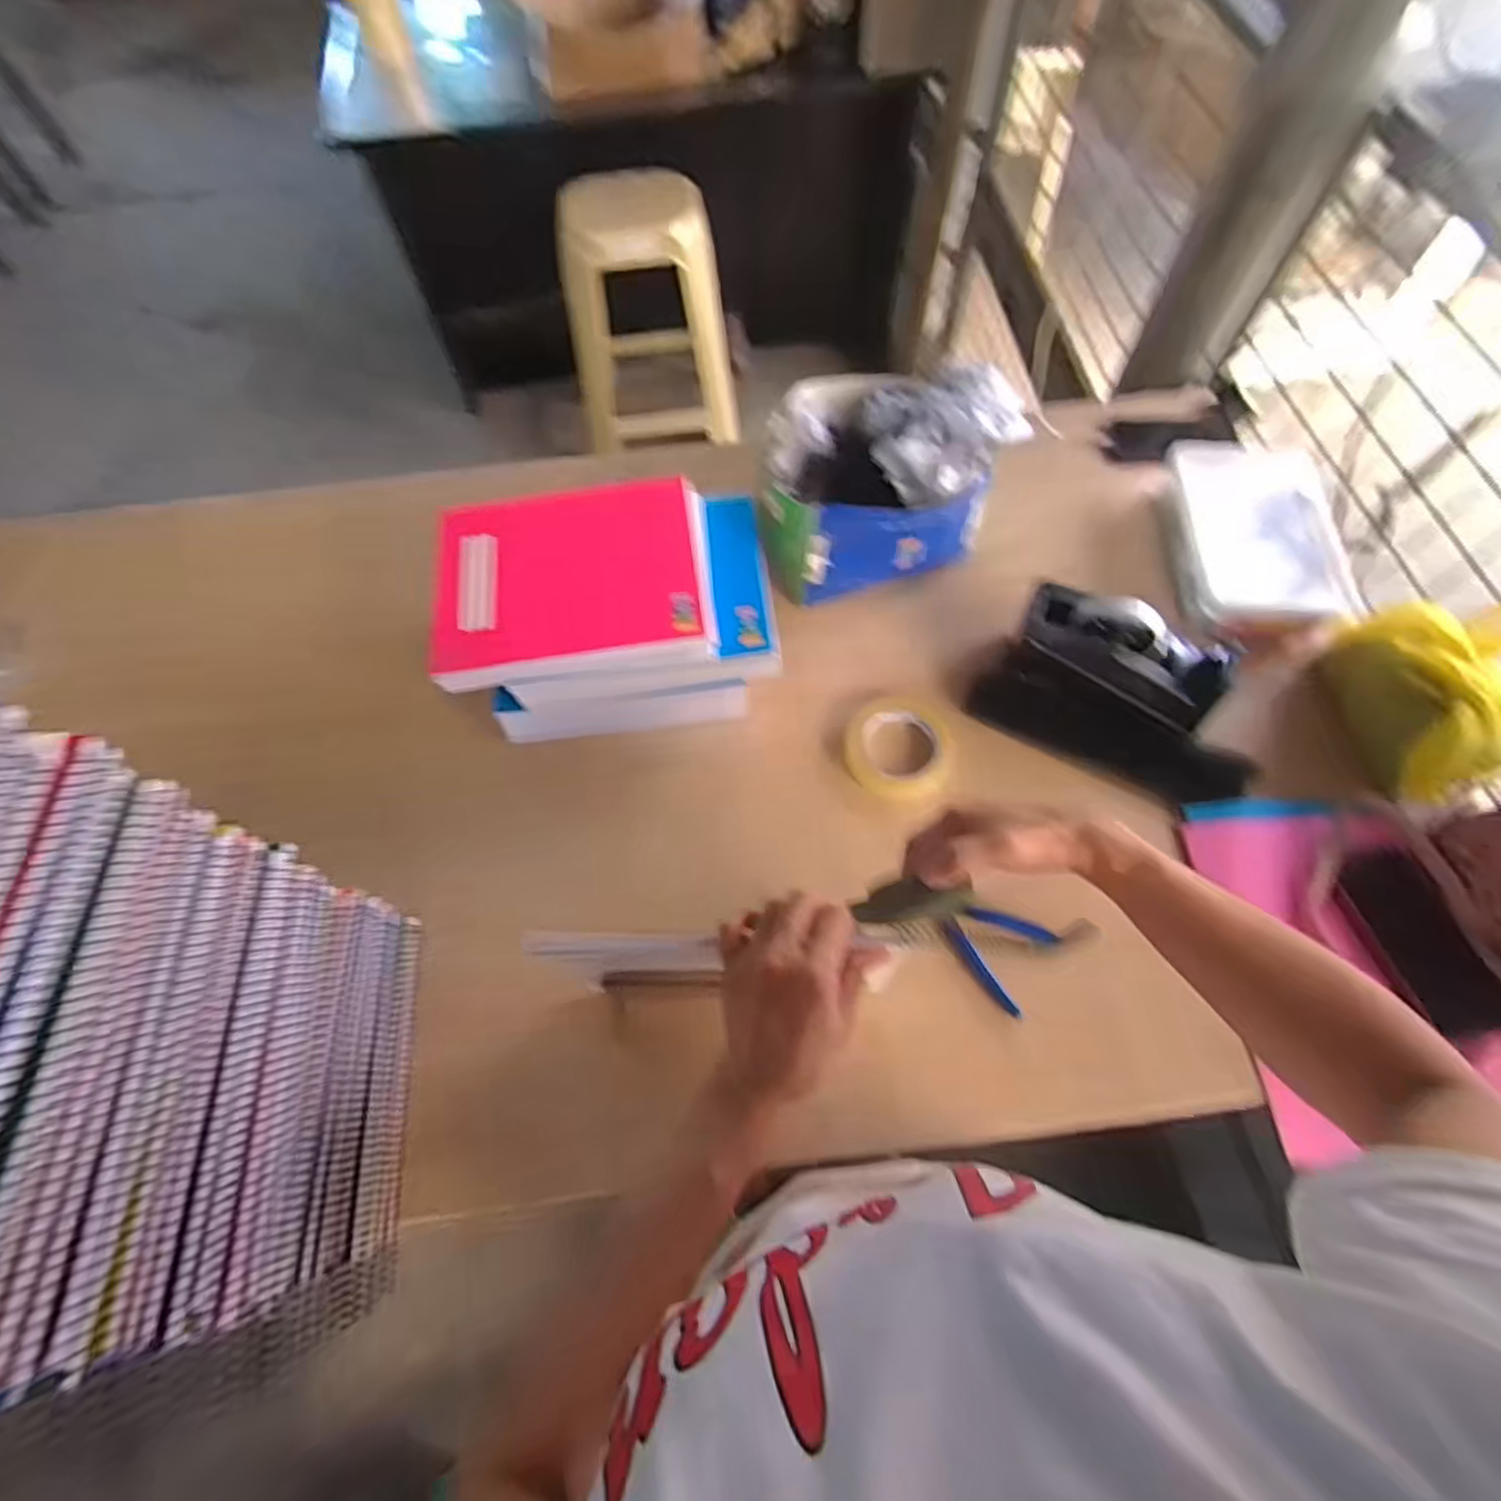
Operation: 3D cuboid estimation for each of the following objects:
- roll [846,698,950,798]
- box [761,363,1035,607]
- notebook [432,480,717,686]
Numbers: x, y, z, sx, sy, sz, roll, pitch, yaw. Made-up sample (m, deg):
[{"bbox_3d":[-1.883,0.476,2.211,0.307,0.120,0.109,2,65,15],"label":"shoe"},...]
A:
[{"bbox_3d":[0.147,-0.005,0.703,0.099,0.032,0.105,-1,64,1],"label":"roll"},{"bbox_3d":[0.136,-0.307,0.746,0.244,0.156,0.210,-8,64,-2],"label":"box"},{"bbox_3d":[-0.165,-0.166,0.656,0.248,0.026,0.212,-7,64,-2],"label":"notebook"}]

